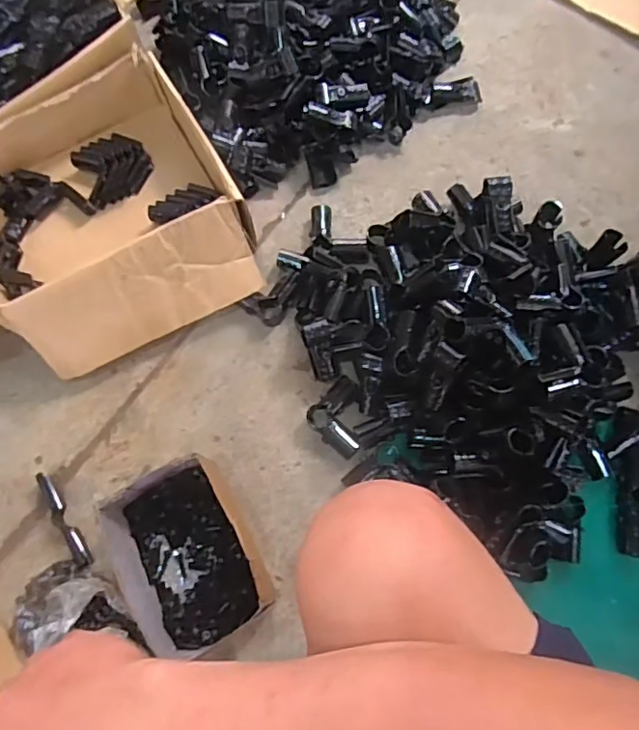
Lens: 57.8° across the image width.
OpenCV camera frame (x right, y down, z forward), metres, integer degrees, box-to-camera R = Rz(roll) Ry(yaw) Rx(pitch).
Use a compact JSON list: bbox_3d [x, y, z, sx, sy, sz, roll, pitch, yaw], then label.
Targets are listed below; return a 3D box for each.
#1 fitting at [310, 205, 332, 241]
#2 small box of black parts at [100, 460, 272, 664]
[{"bbox_3d":[0.003,-0.199,0.833,0.029,0.026,0.057,3,71,3],"label":"fitting"},{"bbox_3d":[-0.155,0.226,0.668,0.146,0.078,0.209,-25,72,-7],"label":"small box of black parts"}]

